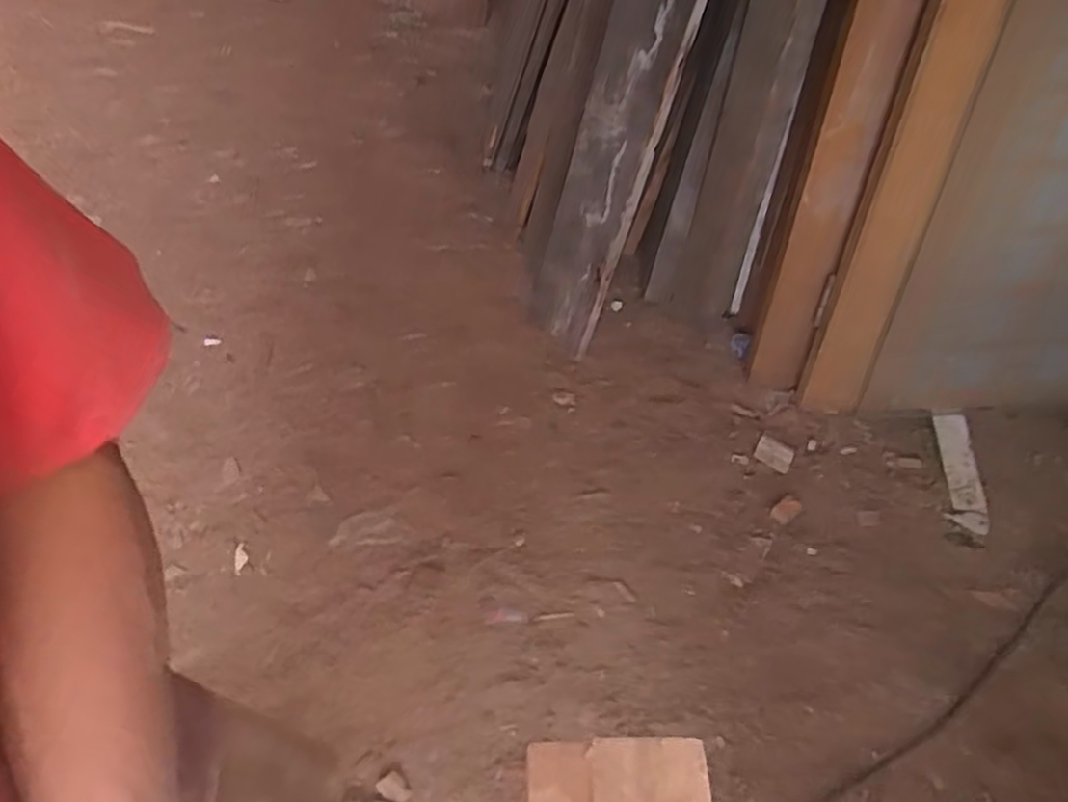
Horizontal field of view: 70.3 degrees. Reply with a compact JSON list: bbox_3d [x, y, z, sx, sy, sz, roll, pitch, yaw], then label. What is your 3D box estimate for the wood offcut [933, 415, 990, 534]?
[{"bbox_3d":[0.815,0.131,1.437,0.075,0.016,0.249,7,55,4],"label":"wood offcut"}]

